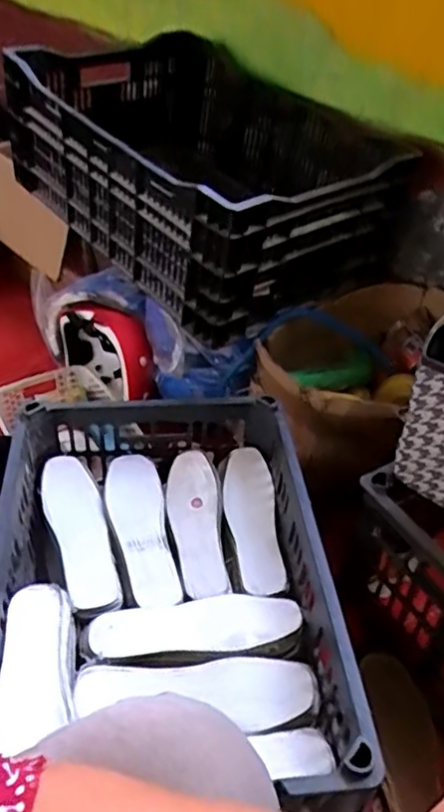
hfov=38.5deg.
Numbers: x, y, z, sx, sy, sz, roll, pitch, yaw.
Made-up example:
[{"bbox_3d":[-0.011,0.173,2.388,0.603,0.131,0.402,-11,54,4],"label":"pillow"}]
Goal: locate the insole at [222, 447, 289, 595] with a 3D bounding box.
[{"bbox_3d":[0.038,0.146,0.814,0.064,0.034,0.212,-3,42,-6],"label":"insole"}]

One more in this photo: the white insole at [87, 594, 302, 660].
[{"bbox_3d":[-0.029,0.237,0.691,0.221,0.018,0.069,-4,42,-7],"label":"white insole"}]

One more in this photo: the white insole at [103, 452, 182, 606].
[{"bbox_3d":[-0.103,0.144,0.790,0.069,0.013,0.229,-9,43,-13],"label":"white insole"}]

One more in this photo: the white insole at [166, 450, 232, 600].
[{"bbox_3d":[-0.035,0.145,0.807,0.064,0.025,0.211,-3,42,-6],"label":"white insole"}]

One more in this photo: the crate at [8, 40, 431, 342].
[{"bbox_3d":[-0.020,-0.403,1.075,0.470,0.267,0.575,-26,49,-29],"label":"crate"}]

